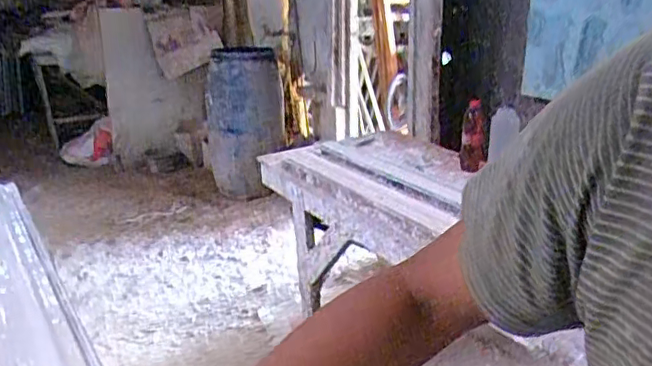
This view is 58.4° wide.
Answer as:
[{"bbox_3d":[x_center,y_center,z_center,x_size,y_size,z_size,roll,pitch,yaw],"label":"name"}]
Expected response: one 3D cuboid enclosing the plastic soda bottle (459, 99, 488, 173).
[{"bbox_3d":[0.476,-0.133,1.873,0.082,0.091,0.270,7,60,13],"label":"plastic soda bottle"}]

